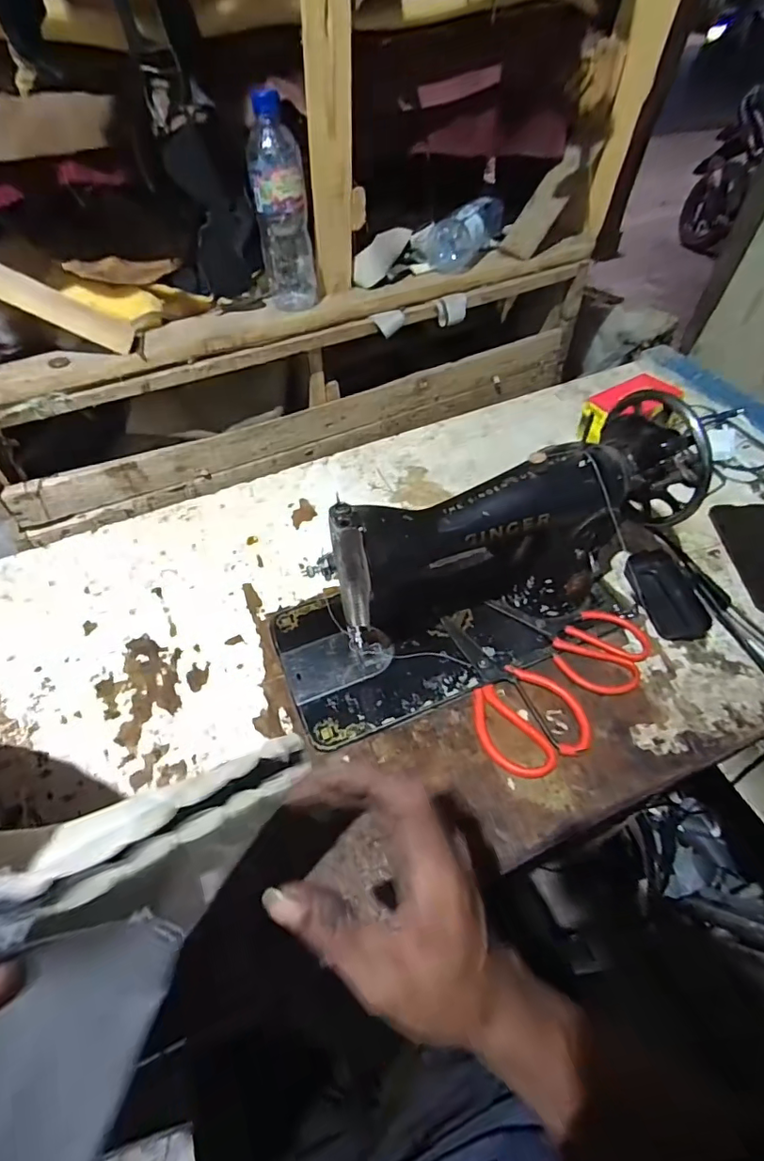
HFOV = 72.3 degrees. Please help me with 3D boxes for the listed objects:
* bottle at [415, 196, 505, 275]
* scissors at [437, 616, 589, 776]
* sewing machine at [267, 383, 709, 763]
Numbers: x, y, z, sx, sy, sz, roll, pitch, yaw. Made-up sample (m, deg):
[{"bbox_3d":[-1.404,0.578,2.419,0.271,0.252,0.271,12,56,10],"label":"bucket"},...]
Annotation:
[{"bbox_3d":[0.129,-0.574,0.855,0.094,0.066,0.185,20,54,15],"label":"bottle"},{"bbox_3d":[0.121,0.105,0.530,0.101,0.013,0.183,-23,53,-15],"label":"scissors"},{"bbox_3d":[0.090,-0.023,0.519,0.409,0.195,0.166,-20,52,-12],"label":"sewing machine"}]

